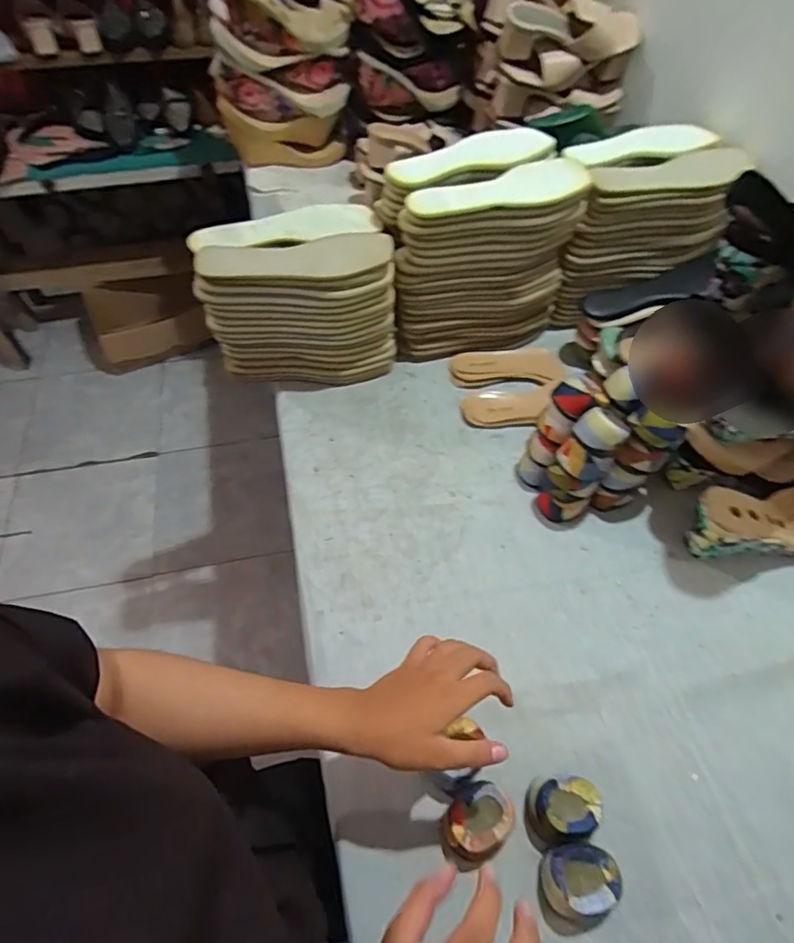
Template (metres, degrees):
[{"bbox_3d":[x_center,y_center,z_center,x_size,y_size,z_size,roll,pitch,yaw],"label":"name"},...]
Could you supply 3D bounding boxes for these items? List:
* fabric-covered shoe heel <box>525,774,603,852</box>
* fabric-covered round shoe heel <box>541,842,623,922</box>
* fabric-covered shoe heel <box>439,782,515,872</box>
[{"bbox_3d":[0.148,0.302,0.495,0.061,0.043,0.051,-9,55,-7],"label":"fabric-covered shoe heel"},{"bbox_3d":[0.154,0.341,0.463,0.065,0.039,0.056,-2,54,-2],"label":"fabric-covered round shoe heel"},{"bbox_3d":[0.072,0.310,0.487,0.051,0.039,0.074,36,62,23],"label":"fabric-covered shoe heel"}]

